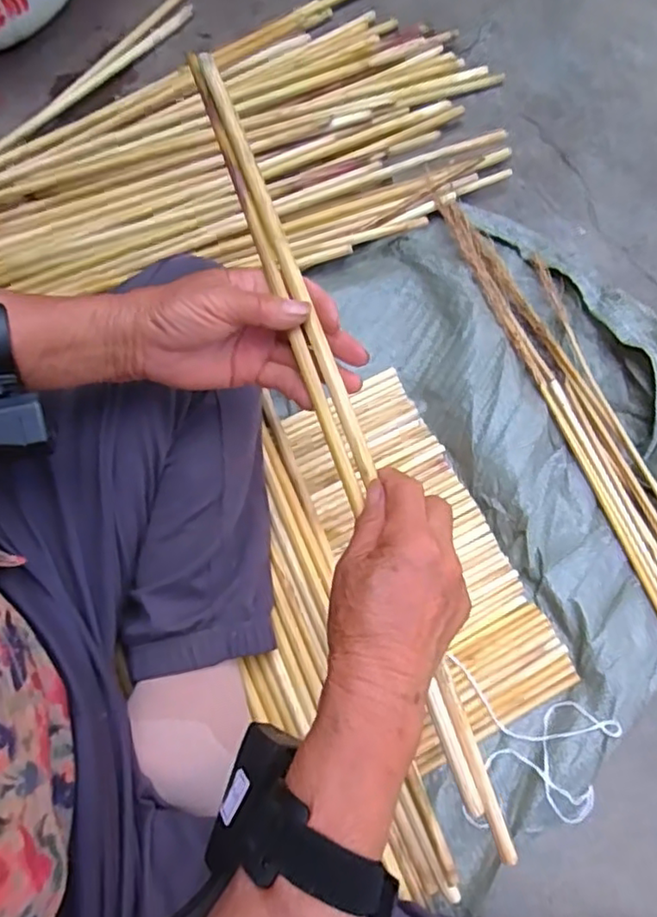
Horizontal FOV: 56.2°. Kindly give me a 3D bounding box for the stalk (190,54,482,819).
[{"bbox_3d":[0.000,-0.023,0.368,0.010,0.017,0.483,-20,85,-6],"label":"stalk"}]

